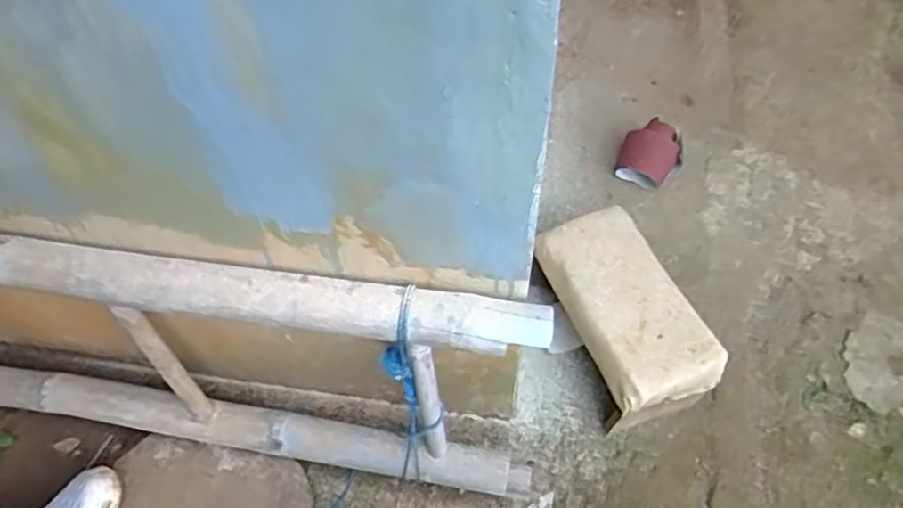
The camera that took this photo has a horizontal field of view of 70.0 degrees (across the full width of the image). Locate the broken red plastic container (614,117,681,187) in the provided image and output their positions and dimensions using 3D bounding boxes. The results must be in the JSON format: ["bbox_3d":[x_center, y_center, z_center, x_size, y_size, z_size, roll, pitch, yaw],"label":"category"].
[{"bbox_3d":[0.439,-0.224,1.413,0.127,0.095,0.160,18,60,14],"label":"broken red plastic container"}]

